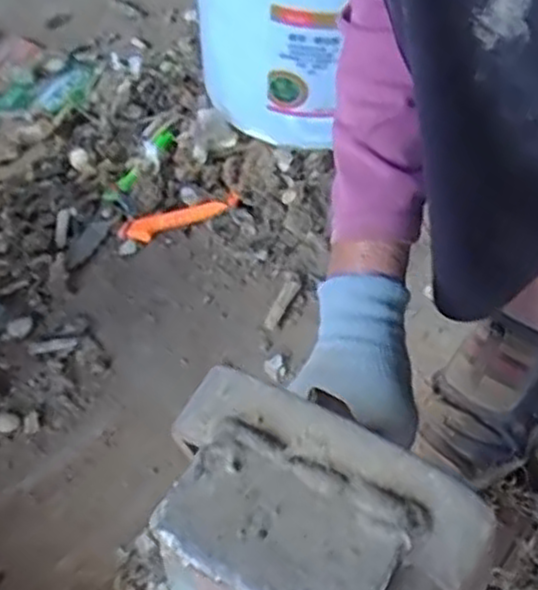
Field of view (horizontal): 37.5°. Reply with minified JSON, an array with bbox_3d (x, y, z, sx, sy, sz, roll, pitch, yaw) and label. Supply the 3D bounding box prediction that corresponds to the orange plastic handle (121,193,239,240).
[{"bbox_3d":[-0.088,-0.076,0.777,0.117,0.019,0.023,-16,50,-7],"label":"orange plastic handle"}]

